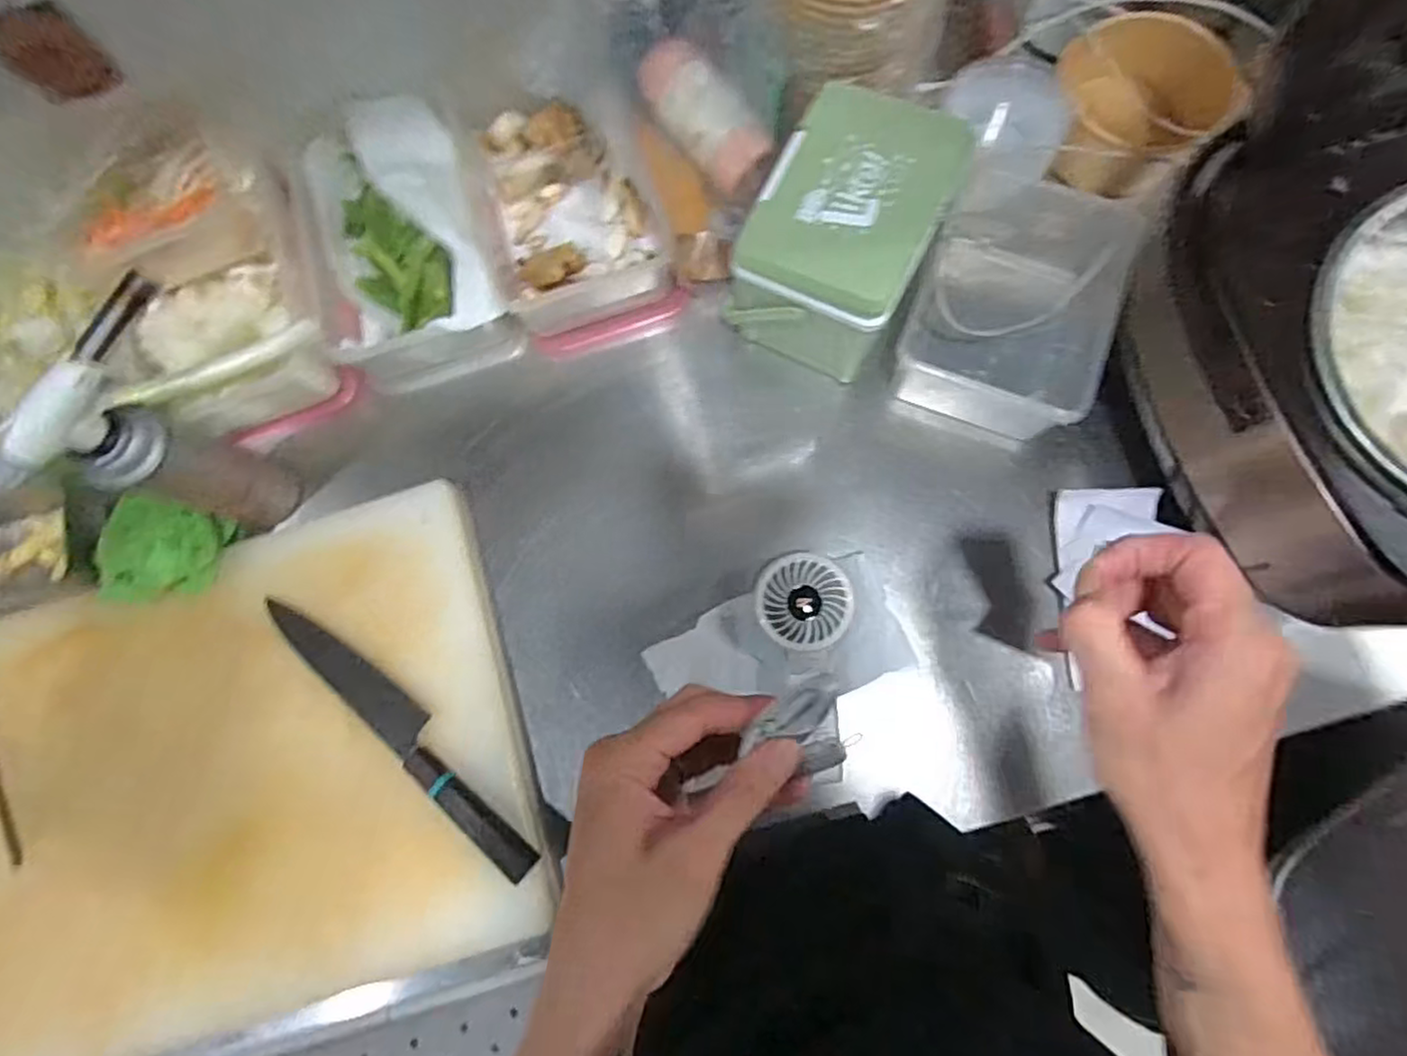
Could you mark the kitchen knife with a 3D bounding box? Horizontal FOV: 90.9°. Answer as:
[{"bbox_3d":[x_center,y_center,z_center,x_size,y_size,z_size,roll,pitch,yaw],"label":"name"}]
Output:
[{"bbox_3d":[-0.259,0.171,0.591,0.318,0.025,0.042,42,83,5],"label":"kitchen knife"}]

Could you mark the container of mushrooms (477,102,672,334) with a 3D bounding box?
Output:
[{"bbox_3d":[-0.125,-0.307,0.662,0.157,0.048,0.222,-12,82,-3],"label":"container of mushrooms"}]

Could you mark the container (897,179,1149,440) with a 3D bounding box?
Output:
[{"bbox_3d":[0.274,-0.205,0.617,0.154,0.113,0.222,22,81,5],"label":"container"}]

